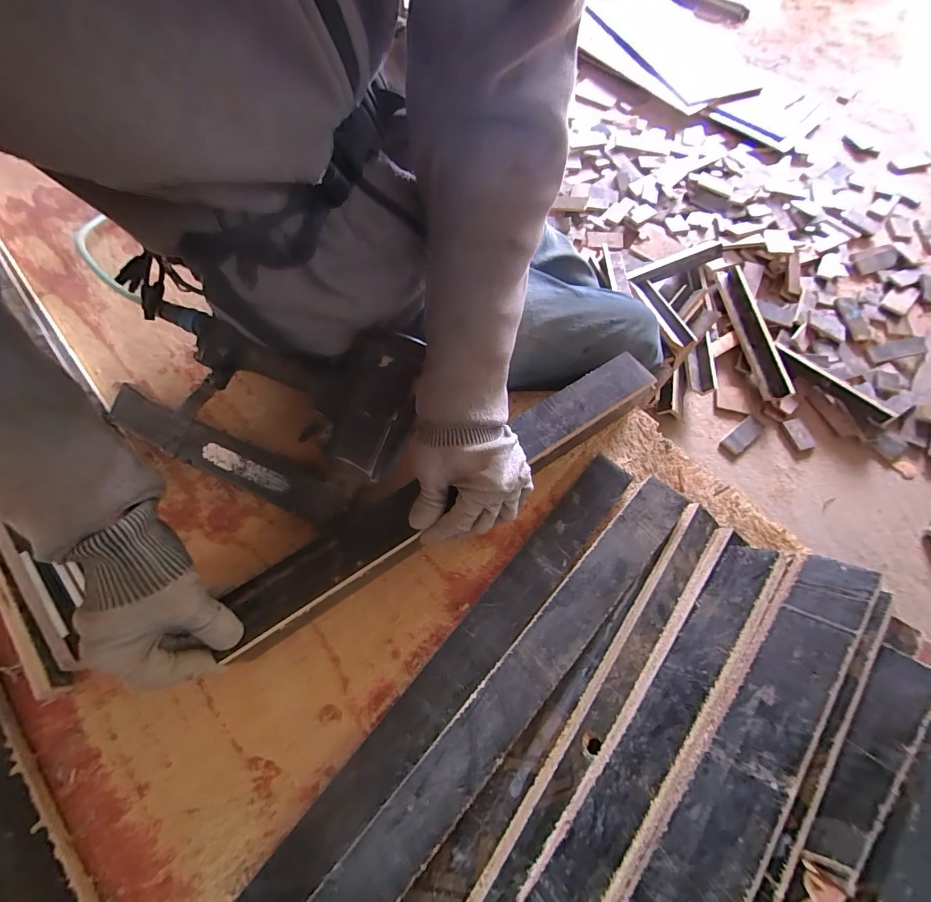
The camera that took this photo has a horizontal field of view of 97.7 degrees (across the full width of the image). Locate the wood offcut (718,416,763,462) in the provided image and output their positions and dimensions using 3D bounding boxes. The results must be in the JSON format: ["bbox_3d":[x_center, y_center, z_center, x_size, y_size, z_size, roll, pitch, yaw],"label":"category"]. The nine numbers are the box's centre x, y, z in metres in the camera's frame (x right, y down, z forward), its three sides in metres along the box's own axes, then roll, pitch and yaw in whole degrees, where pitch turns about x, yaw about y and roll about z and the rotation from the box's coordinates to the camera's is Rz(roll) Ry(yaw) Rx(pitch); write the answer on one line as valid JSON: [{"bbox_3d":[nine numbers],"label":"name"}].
[{"bbox_3d":[0.822,-0.039,1.216,0.153,0.033,0.058,-38,74,-16],"label":"wood offcut"}]

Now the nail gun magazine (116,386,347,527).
[{"bbox_3d":[-0.255,0.006,0.437,0.287,0.021,0.045,24,69,8],"label":"nail gun magazine"}]

